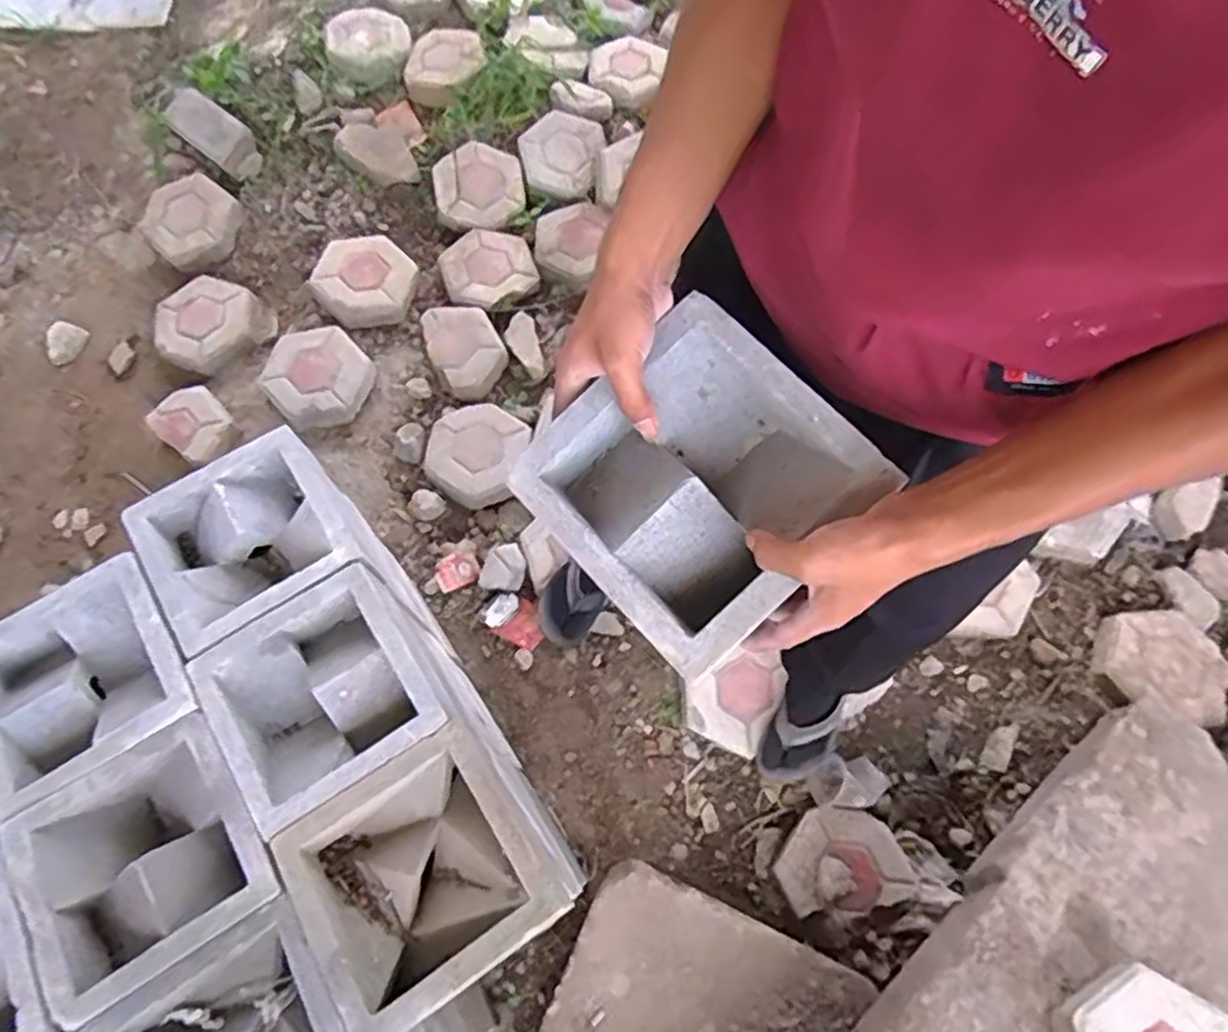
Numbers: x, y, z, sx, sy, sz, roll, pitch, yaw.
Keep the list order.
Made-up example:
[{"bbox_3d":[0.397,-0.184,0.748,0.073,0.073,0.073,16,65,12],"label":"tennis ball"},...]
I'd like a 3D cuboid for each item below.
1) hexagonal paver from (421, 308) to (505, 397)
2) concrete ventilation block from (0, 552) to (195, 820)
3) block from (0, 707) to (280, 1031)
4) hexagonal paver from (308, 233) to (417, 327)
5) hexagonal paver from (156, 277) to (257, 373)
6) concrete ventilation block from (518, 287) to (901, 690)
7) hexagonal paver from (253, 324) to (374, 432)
[{"bbox_3d":[-0.308,-0.349,1.555,0.151,0.059,0.210,-18,69,-8],"label":"hexagonal paver"},{"bbox_3d":[-0.553,0.167,0.775,0.205,0.080,0.210,-30,71,-12],"label":"concrete ventilation block"},{"bbox_3d":[-0.437,0.325,0.710,0.192,0.076,0.197,-31,71,-12],"label":"block"},{"bbox_3d":[-0.540,-0.513,1.602,0.203,0.056,0.227,16,68,6],"label":"hexagonal paver"},{"bbox_3d":[-0.867,-0.414,1.572,0.180,0.053,0.207,31,71,12],"label":"hexagonal paver"},{"bbox_3d":[0.061,-0.020,0.549,0.199,0.095,0.202,-44,77,0],"label":"concrete ventilation block"},{"bbox_3d":[-0.603,-0.287,1.506,0.200,0.071,0.204,-42,74,-16],"label":"hexagonal paver"}]

